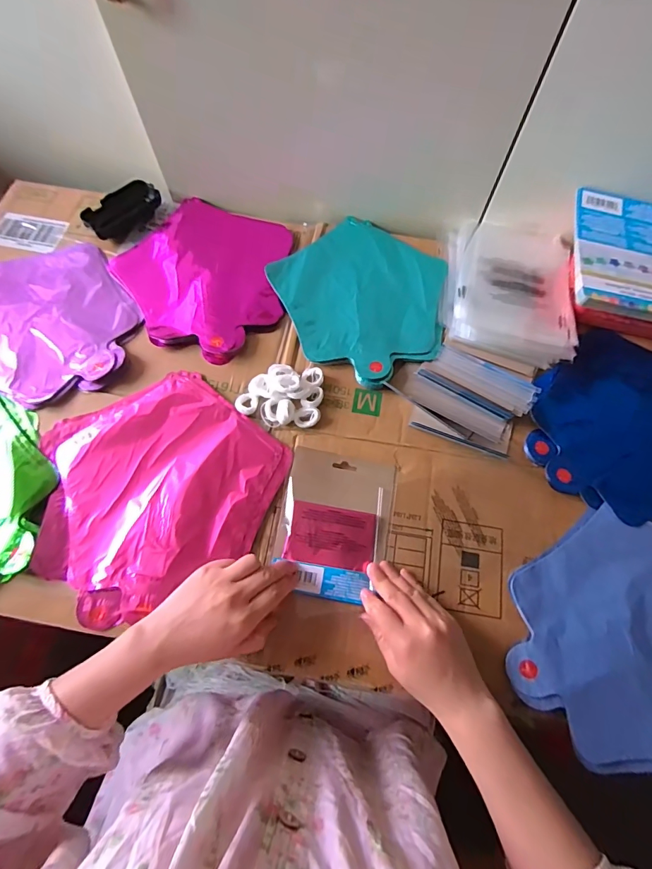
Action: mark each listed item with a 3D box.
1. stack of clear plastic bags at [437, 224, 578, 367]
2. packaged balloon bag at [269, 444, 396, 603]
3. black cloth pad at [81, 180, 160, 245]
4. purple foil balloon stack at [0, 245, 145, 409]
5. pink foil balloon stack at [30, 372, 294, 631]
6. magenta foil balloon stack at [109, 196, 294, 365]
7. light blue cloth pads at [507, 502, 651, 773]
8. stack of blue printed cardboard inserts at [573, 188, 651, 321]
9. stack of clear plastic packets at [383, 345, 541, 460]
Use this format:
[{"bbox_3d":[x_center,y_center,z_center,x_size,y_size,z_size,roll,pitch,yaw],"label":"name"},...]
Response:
[{"bbox_3d":[0.241,-0.199,0.542,0.159,0.028,0.217,13,68,3],"label":"stack of clear plastic bags"},{"bbox_3d":[0.010,0.094,0.441,0.114,0.014,0.148,11,68,3],"label":"packaged balloon bag"},{"bbox_3d":[-0.287,-0.319,0.585,0.057,0.020,0.105,42,73,14],"label":"black cloth pad"},{"bbox_3d":[-0.355,-0.152,0.515,0.239,0.011,0.226,11,68,3],"label":"purple foil balloon stack"},{"bbox_3d":[-0.180,0.048,0.442,0.249,0.009,0.222,-30,72,-13],"label":"pink foil balloon stack"},{"bbox_3d":[-0.155,-0.222,0.552,0.231,0.021,0.235,36,71,12],"label":"magenta foil balloon stack"},{"bbox_3d":[0.307,0.193,0.396,0.246,0.010,0.220,9,68,2],"label":"light blue cloth pads"},{"bbox_3d":[0.349,-0.212,0.474,0.121,0.016,0.187,13,69,4],"label":"stack of blue printed cardboard inserts"},{"bbox_3d":[0.162,-0.040,0.478,0.135,0.025,0.110,28,70,9],"label":"stack of clear plastic packets"}]

